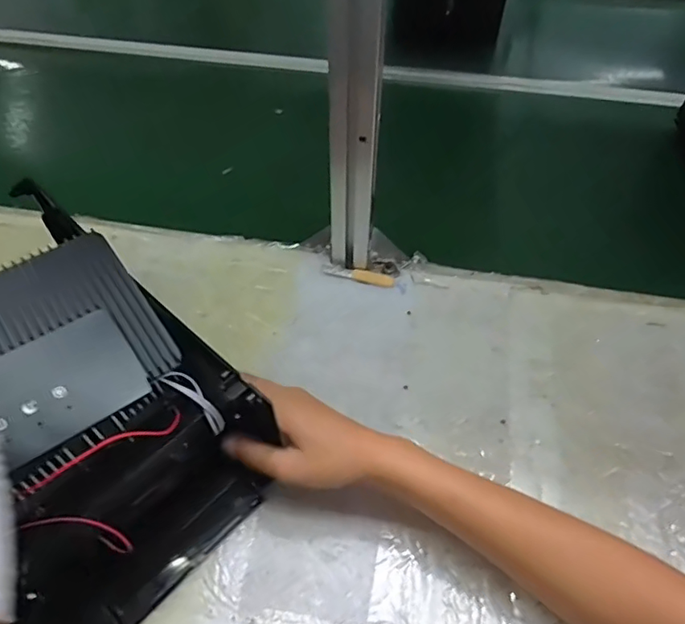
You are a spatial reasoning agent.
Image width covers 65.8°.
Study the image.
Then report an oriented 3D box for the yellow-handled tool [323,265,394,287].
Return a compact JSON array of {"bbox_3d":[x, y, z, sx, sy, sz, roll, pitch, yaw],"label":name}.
[{"bbox_3d":[0.018,-0.040,0.591,0.081,0.008,0.016,8,53,6],"label":"yellow-handled tool"}]

